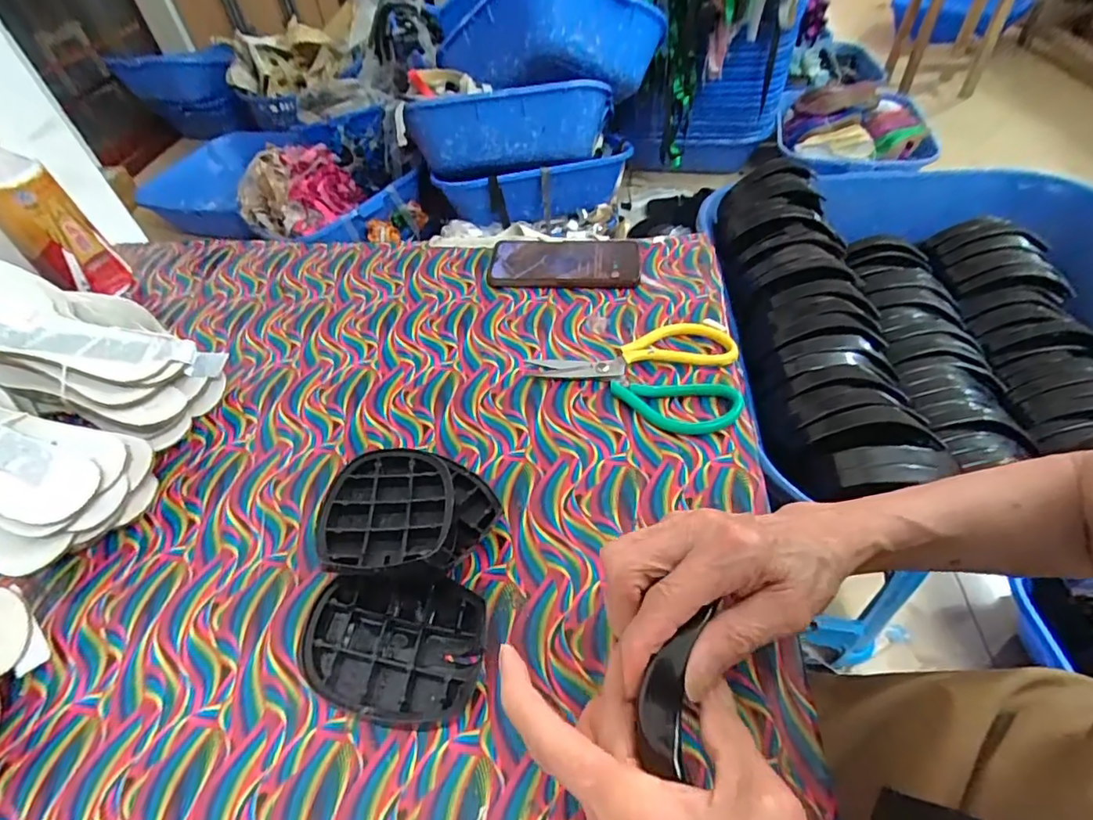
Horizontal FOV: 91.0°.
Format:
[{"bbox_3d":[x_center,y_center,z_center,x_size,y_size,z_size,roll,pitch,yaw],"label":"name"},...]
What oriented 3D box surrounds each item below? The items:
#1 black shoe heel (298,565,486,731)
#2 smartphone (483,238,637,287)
[{"bbox_3d":[-0.095,0.144,0.338,0.111,0.017,0.088,2,50,8],"label":"black shoe heel"},{"bbox_3d":[0.020,-0.164,0.586,0.160,0.009,0.085,0,50,6],"label":"smartphone"}]

